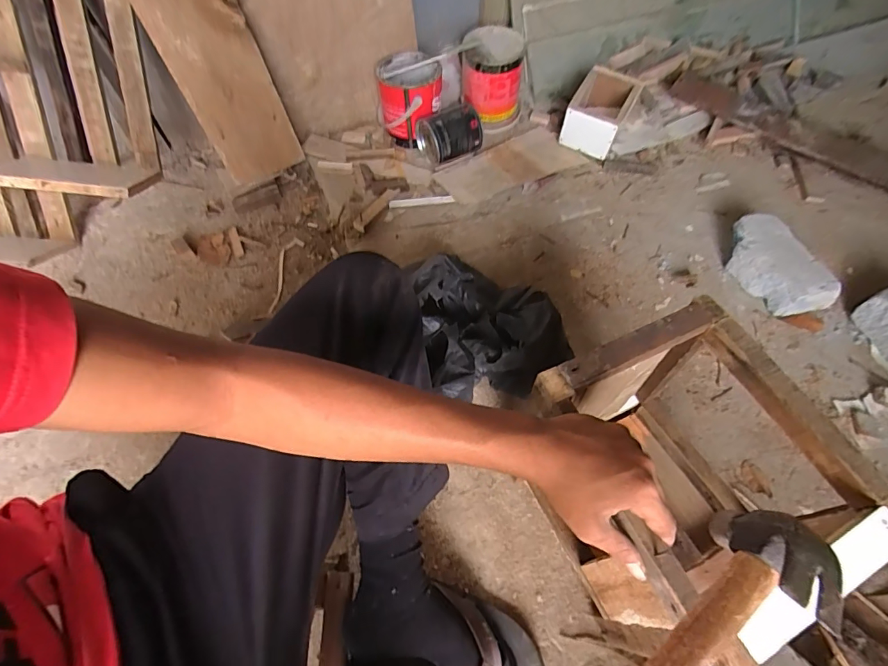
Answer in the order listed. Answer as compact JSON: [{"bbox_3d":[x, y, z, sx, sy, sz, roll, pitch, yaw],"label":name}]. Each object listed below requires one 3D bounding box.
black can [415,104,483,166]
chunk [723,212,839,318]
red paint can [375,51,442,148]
[{"bbox_3d":[0.017,-0.466,1.039,0.134,0.093,0.103,-24,62,-14],"label":"black can"},{"bbox_3d":[0.648,-0.131,0.861,0.119,0.073,0.212,-21,61,-12],"label":"chunk"},{"bbox_3d":[-0.078,-0.558,1.060,0.146,0.142,0.152,-5,59,-3],"label":"red paint can"}]

